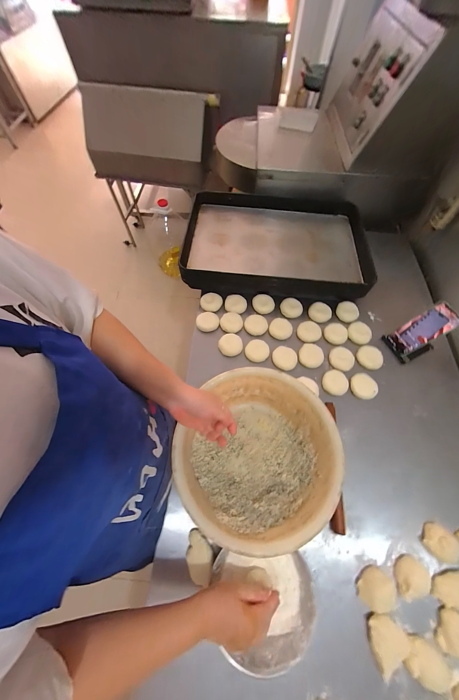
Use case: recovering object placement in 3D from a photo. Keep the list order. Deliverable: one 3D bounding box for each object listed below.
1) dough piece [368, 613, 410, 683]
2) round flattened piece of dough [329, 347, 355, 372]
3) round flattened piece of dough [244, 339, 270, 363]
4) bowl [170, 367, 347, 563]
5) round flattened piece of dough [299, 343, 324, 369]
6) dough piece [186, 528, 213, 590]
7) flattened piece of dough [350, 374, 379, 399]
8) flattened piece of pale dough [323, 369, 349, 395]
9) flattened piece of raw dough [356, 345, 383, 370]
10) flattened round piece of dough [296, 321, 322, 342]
[{"bbox_3d":[0.282,0.525,0.425,0.069,0.020,0.062,-27,68,-14],"label":"dough piece"},{"bbox_3d":[0.327,0.025,0.684,0.074,0.010,0.069,1,64,-1],"label":"round flattened piece of dough"},{"bbox_3d":[0.080,0.003,0.686,0.068,0.028,0.061,1,64,-1],"label":"round flattened piece of dough"},{"bbox_3d":[0.061,0.221,0.515,0.308,0.112,0.326,1,64,-1],"label":"bowl"},{"bbox_3d":[0.238,0.017,0.685,0.066,0.016,0.071,1,64,-1],"label":"round flattened piece of dough"},{"bbox_3d":[-0.061,0.418,0.472,0.053,0.024,0.078,6,64,1],"label":"dough piece"},{"bbox_3d":[0.369,0.098,0.638,0.062,0.024,0.067,2,64,-1],"label":"flattened piece of dough"},{"bbox_3d":[0.294,0.090,0.649,0.068,0.015,0.067,-1,64,-2],"label":"flattened piece of pale dough"},{"bbox_3d":[0.410,0.021,0.682,0.059,0.025,0.072,-38,70,-18],"label":"flattened piece of raw dough"},{"bbox_3d":[0.245,-0.056,0.722,0.069,0.016,0.070,1,64,-1],"label":"flattened round piece of dough"}]

